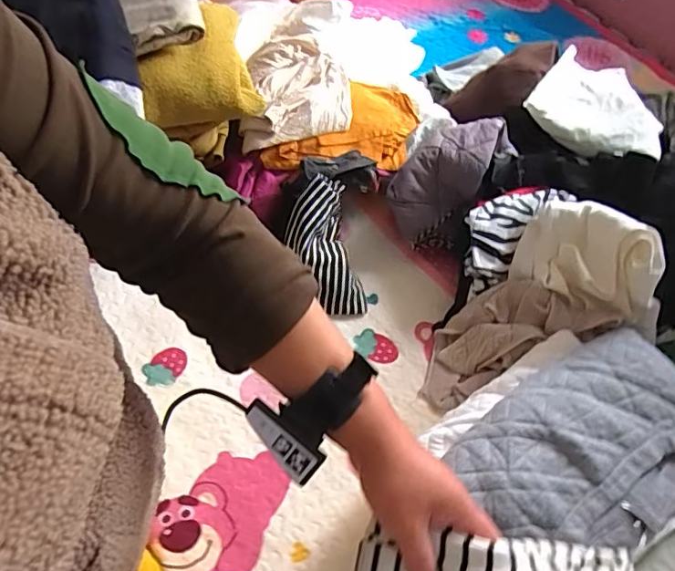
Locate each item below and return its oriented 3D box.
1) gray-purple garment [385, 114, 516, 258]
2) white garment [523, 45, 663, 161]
[{"bbox_3d":[0.223,-0.213,1.052,0.159,0.199,0.244,33,60,19],"label":"gray-purple garment"},{"bbox_3d":[0.566,-0.380,1.104,0.281,0.078,0.209,29,59,16],"label":"white garment"}]

